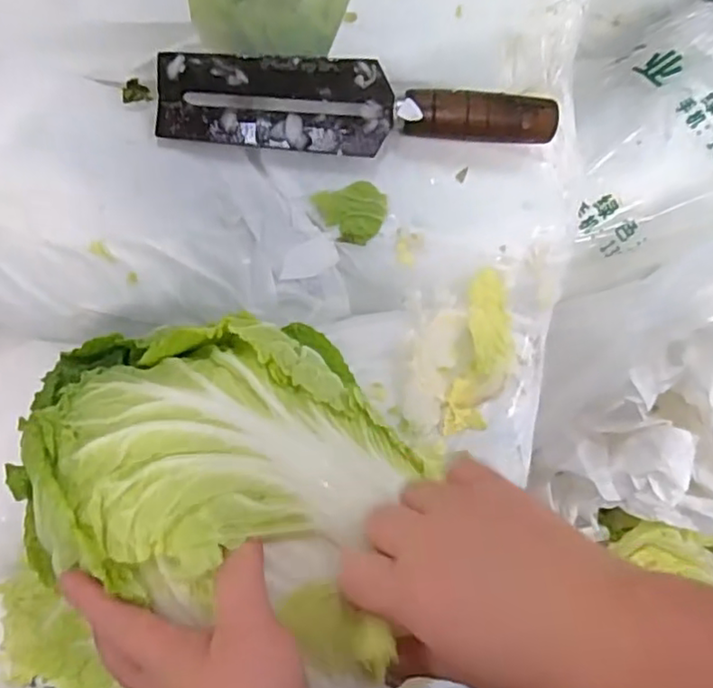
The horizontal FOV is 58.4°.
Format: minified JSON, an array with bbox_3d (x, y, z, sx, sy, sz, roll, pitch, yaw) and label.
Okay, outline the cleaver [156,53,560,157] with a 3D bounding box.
[{"bbox_3d":[0.001,-0.149,0.400,0.244,0.026,0.059,2,93,-7],"label":"cleaver"}]

